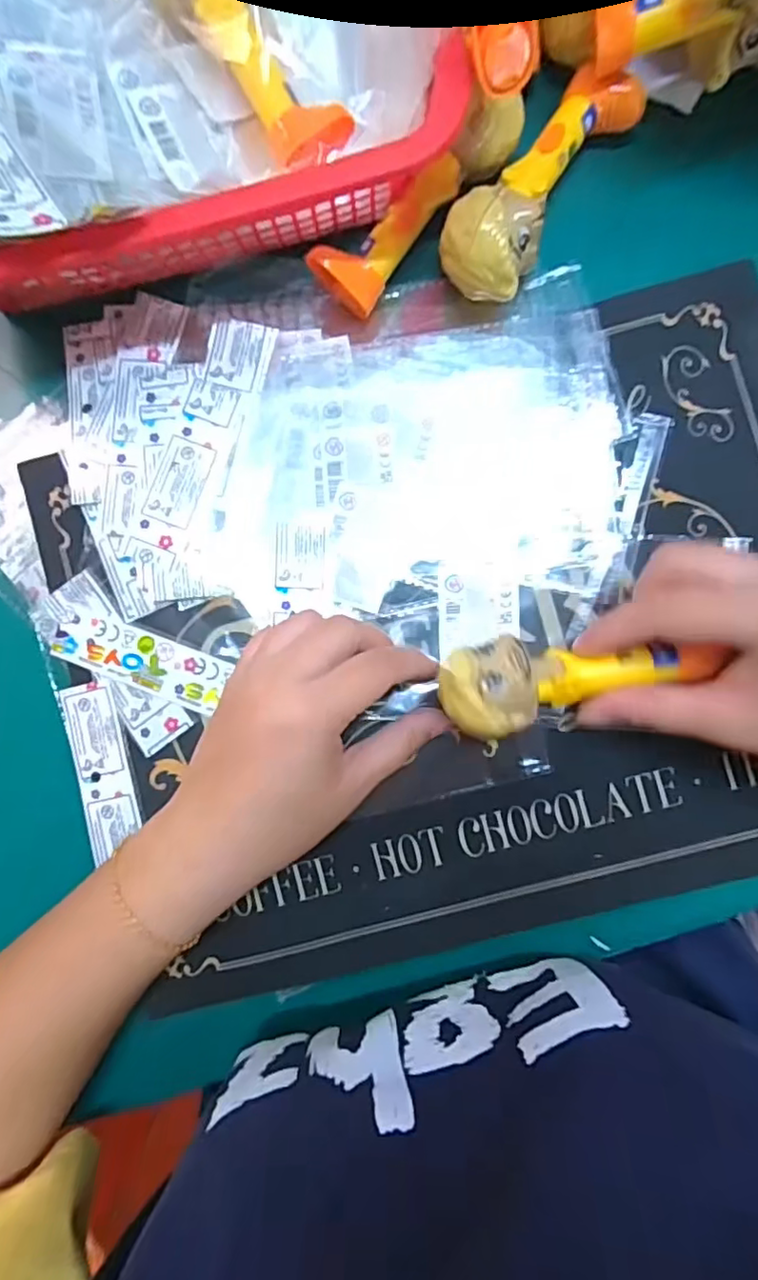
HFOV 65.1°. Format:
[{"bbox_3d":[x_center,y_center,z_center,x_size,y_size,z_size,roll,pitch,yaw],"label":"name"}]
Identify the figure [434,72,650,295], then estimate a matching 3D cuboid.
[{"bbox_3d":[0.077,-0.221,0.286,0.050,0.041,0.129,33,90,4],"label":"figure"}]

